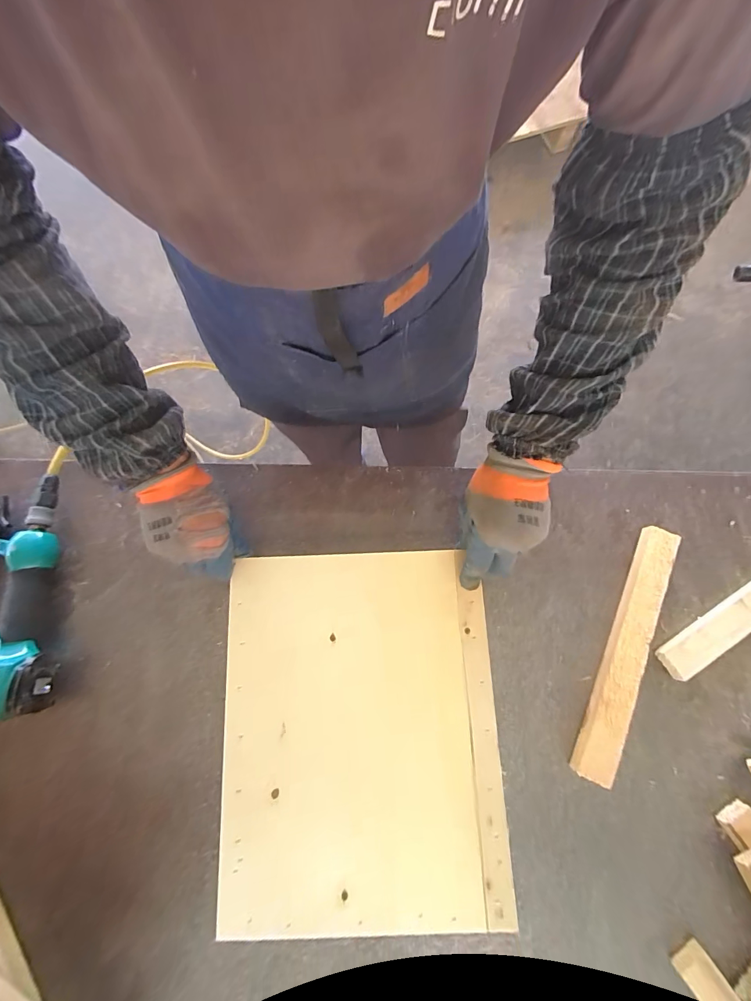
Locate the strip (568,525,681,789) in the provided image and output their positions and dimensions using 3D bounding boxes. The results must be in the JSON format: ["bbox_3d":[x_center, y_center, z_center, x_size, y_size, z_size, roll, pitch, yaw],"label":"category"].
[{"bbox_3d":[0.284,0.163,0.444,0.038,0.028,0.283,25,78,6],"label":"strip"}]

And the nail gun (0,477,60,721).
[{"bbox_3d":[-0.438,0.109,0.447,0.137,0.062,0.252,-10,76,-2],"label":"nail gun"}]

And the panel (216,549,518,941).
[{"bbox_3d":[-0.016,0.240,0.425,0.285,0.016,0.360,-2,76,0],"label":"panel"}]

